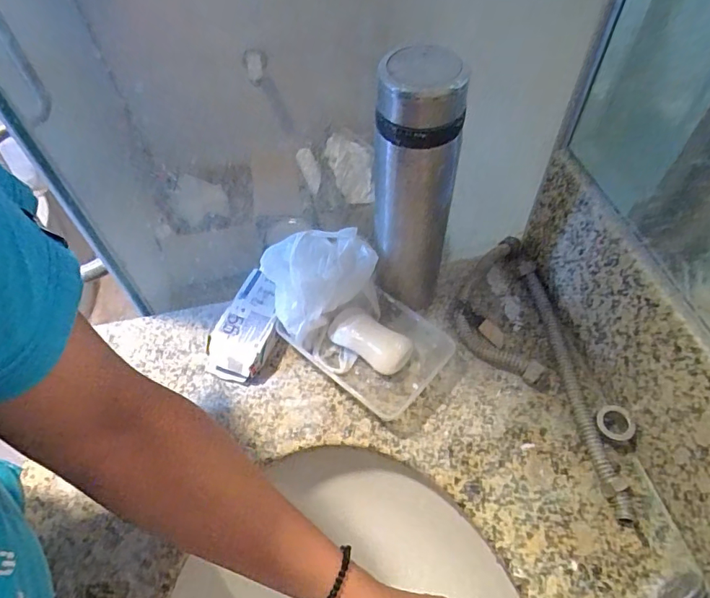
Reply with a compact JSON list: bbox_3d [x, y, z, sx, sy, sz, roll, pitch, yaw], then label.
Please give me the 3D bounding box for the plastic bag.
[{"bbox_3d":[-0.040,-0.023,0.514,0.112,0.087,0.079,-28,58,-17],"label":"plastic bag"}]

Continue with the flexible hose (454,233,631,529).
[{"bbox_3d":[0.182,0.065,0.507,0.114,0.023,0.323,-9,54,-3],"label":"flexible hose"}]

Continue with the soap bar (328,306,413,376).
[{"bbox_3d":[0.017,0.048,0.522,0.091,0.027,0.049,31,62,23],"label":"soap bar"}]

